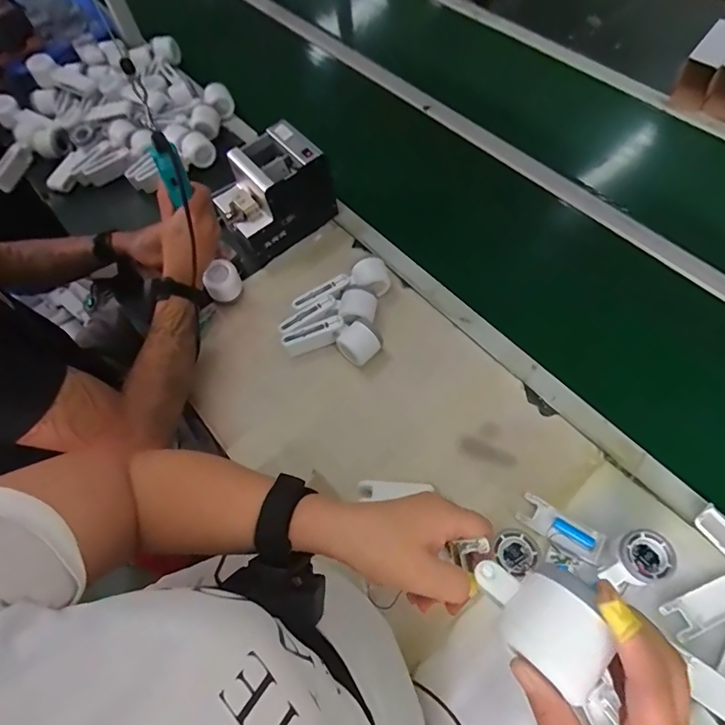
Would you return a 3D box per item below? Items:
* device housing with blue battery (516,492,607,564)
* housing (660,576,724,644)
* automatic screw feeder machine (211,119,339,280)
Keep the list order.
[{"bbox_3d":[0.259,0.217,0.600,0.106,0.013,0.042,29,67,18],"label":"device housing with blue battery"},{"bbox_3d":[0.411,0.289,0.544,0.104,0.012,0.039,-22,62,-7],"label":"housing"},{"bbox_3d":[-0.170,-0.290,0.831,0.205,0.167,0.136,-37,66,-15],"label":"automatic screw feeder machine"}]

